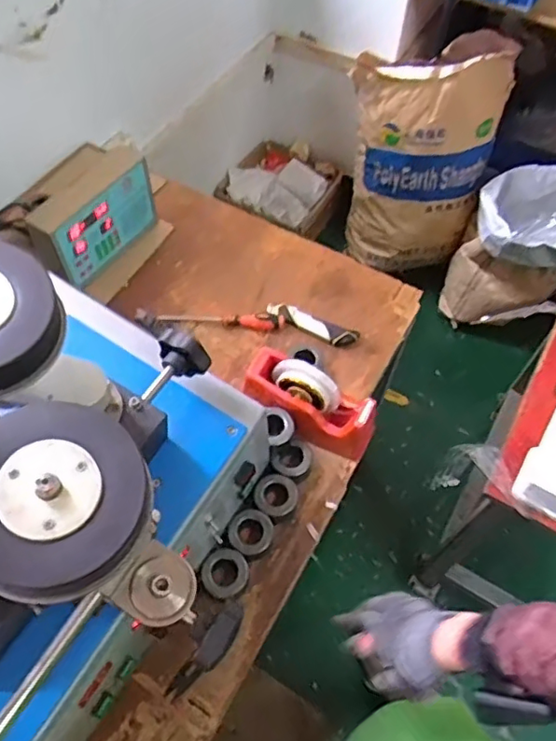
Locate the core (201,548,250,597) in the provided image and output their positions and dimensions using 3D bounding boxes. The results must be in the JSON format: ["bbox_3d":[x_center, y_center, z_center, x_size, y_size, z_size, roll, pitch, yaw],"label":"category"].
[{"bbox_3d":[-0.070,0.267,0.777,0.060,0.023,0.060,6,68,-17],"label":"core"}]

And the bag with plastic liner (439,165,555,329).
[{"bbox_3d":[0.705,-0.338,1.731,0.333,0.415,0.302,21,59,10],"label":"bag with plastic liner"}]

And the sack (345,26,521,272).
[{"bbox_3d":[0.420,-0.573,1.688,0.400,0.593,0.252,-9,58,-9],"label":"sack"}]

